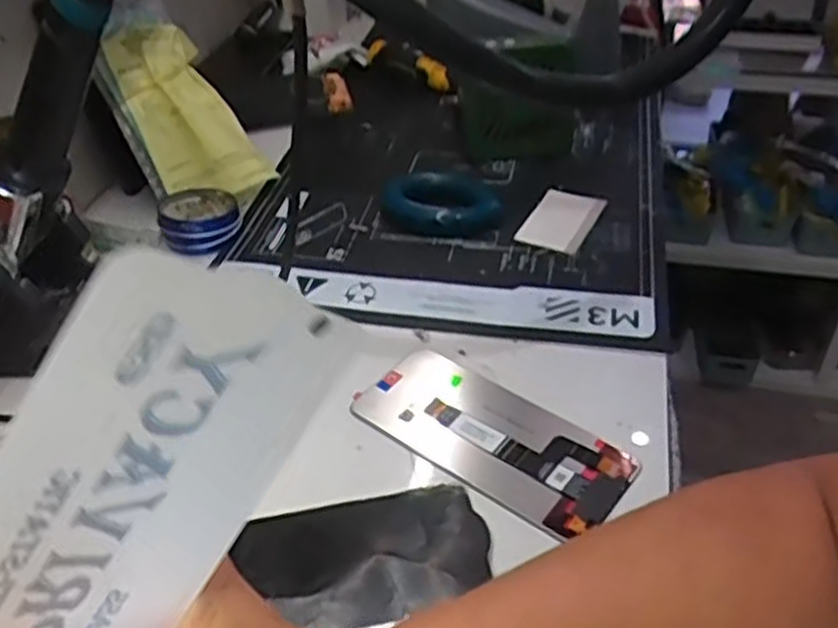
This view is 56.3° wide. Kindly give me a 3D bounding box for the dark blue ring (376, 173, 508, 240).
[{"bbox_3d":[0.017,-0.087,0.612,0.095,0.030,0.053,14,44,19],"label":"dark blue ring"}]

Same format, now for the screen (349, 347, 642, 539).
[{"bbox_3d":[0.041,0.068,0.455,0.159,0.004,0.072,26,48,29],"label":"screen"}]

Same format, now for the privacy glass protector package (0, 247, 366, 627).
[{"bbox_3d":[-0.075,0.055,0.192,0.071,0.150,0.006,19,19,-46],"label":"privacy glass protector package"}]

